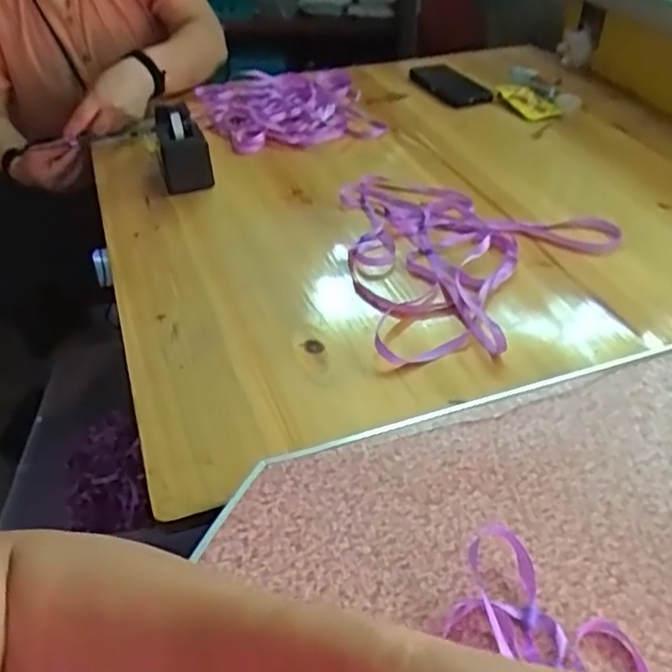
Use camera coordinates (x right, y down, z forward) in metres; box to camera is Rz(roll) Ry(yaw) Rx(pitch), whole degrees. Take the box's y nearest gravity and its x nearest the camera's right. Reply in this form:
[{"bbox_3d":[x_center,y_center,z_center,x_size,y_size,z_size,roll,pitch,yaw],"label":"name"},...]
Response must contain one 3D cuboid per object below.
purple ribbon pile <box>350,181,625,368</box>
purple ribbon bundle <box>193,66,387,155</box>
[{"bbox_3d":[0.110,-0.099,0.768,0.301,0.029,0.317,30,49,32],"label":"purple ribbon pile"},{"bbox_3d":[-0.084,-0.366,1.089,0.281,0.042,0.266,-5,40,-5],"label":"purple ribbon bundle"}]

